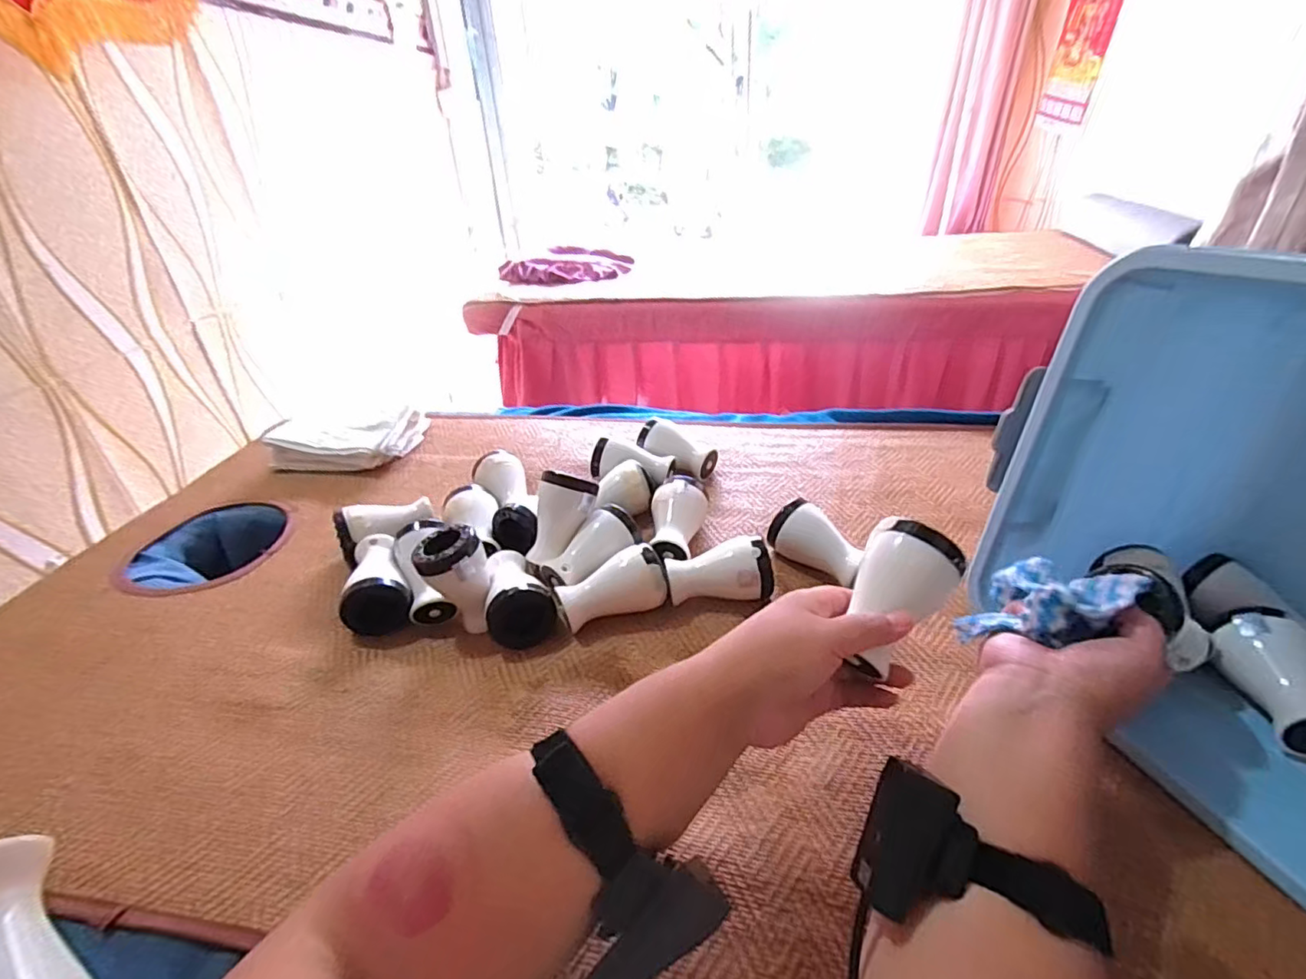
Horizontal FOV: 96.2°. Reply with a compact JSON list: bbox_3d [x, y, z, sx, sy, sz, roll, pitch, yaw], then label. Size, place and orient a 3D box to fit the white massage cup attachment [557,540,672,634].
[{"bbox_3d":[-0.036,0.084,0.527,0.096,0.043,0.051,-12,34,-13],"label":"white massage cup attachment"}]

